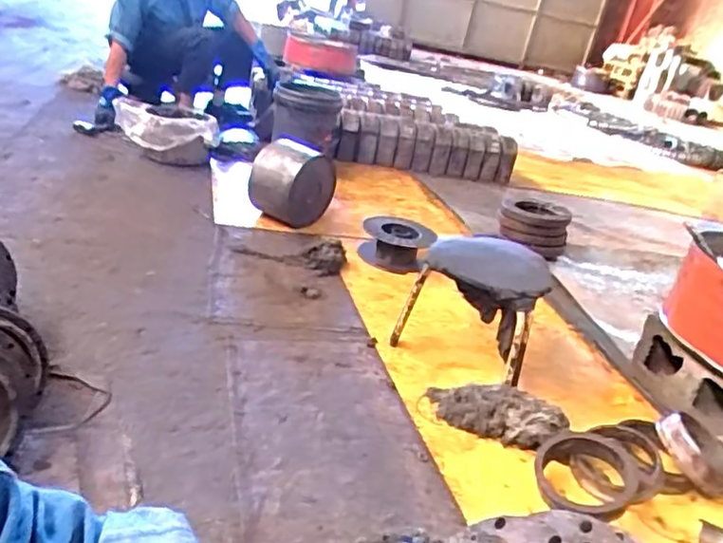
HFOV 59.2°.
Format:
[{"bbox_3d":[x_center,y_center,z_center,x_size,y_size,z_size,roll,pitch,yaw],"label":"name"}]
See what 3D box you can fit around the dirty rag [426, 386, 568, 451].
[{"bbox_3d":[0.288,0.304,1.392,0.298,0.086,0.112,18,24,16],"label":"dirty rag"}]

